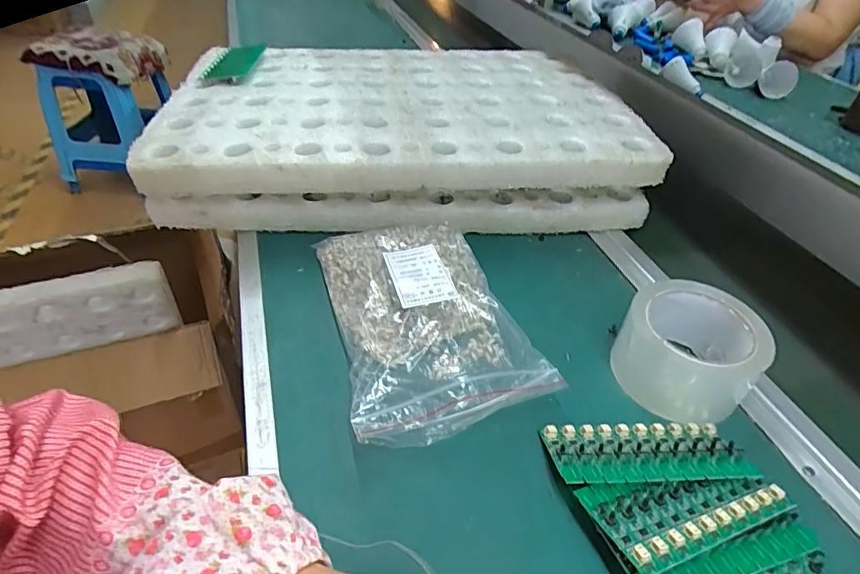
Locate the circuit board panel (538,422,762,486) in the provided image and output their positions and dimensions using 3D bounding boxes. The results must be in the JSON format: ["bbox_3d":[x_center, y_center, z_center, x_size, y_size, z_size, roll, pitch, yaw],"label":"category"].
[{"bbox_3d":[0.153,0.116,0.352,0.134,0.006,0.055,0,25,-7],"label":"circuit board panel"}]

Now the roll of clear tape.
[{"bbox_3d":[0.211,0.051,0.404,0.099,0.067,0.097,3,41,-3],"label":"roll of clear tape"}]

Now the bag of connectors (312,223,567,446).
[{"bbox_3d":[-0.006,0.020,0.432,0.151,0.046,0.229,-8,43,-15],"label":"bag of connectors"}]

